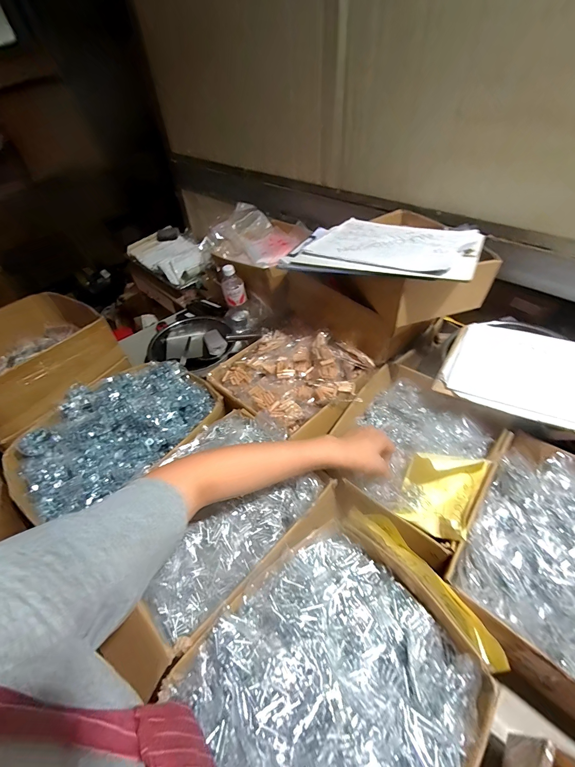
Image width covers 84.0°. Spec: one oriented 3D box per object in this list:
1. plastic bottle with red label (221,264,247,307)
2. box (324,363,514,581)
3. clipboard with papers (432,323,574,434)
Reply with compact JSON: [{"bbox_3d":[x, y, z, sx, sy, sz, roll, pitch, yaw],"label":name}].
[{"bbox_3d":[-0.156,-0.280,0.910,0.065,0.112,0.054,-13,47,-7],"label":"plastic bottle with red label"},{"bbox_3d":[0.232,0.113,0.599,0.264,0.090,0.330,30,55,29],"label":"box"},{"bbox_3d":[0.481,-0.022,0.610,0.314,0.021,0.230,21,56,31],"label":"clipboard with papers"}]

